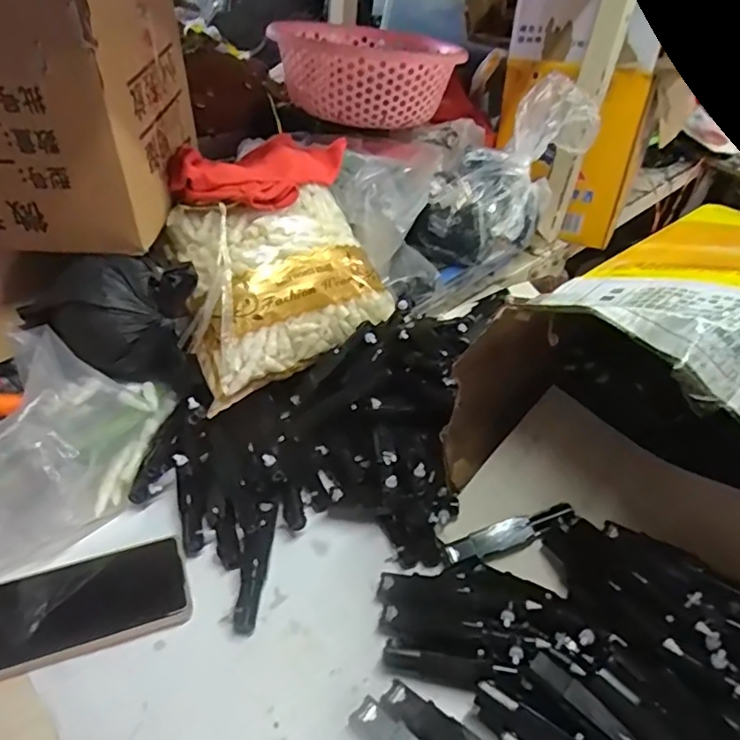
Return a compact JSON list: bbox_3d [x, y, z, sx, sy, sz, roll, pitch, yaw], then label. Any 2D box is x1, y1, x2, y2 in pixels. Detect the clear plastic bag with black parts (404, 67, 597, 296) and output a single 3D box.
[{"bbox_3d":[0.199,-0.265,0.838,0.108,0.144,0.347,35,75,30],"label":"clear plastic bag with black parts"}]

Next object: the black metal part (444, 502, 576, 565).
[{"bbox_3d":[0.123,0.147,0.507,0.114,0.025,0.021,-21,42,2],"label":"black metal part"}]

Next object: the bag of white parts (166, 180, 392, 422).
[{"bbox_3d":[-0.093,-0.095,0.594,0.217,0.050,0.200,-23,87,-19],"label":"bag of white parts"}]

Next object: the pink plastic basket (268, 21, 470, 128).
[{"bbox_3d":[-0.019,-0.459,0.870,0.252,0.102,0.280,-4,40,-13],"label":"pink plastic basket"}]

